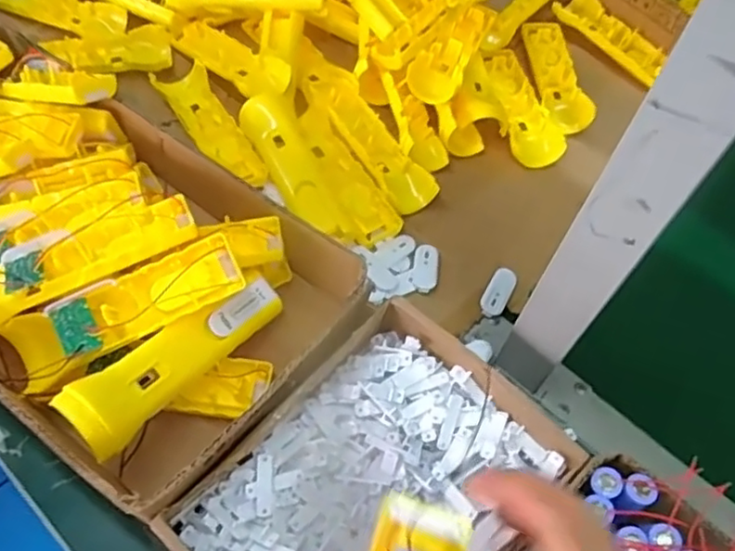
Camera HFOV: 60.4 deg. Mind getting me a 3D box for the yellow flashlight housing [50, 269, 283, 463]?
[{"bbox_3d":[-0.125,0.053,0.430,0.040,0.039,0.160,38,62,19],"label":"yellow flashlight housing"}]

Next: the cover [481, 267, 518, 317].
[{"bbox_3d":[0.111,0.014,0.534,0.021,0.006,0.050,26,58,13],"label":"cover"}]

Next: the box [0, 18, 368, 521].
[{"bbox_3d":[-0.225,-0.028,0.483,0.426,0.098,0.220,34,61,17],"label":"box"}]

